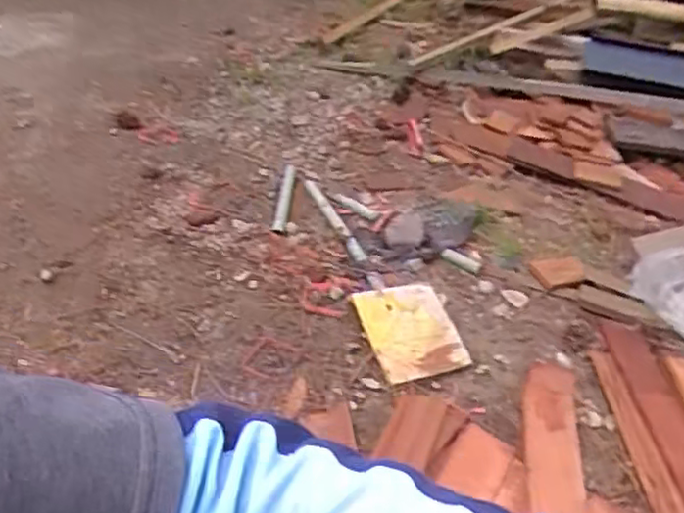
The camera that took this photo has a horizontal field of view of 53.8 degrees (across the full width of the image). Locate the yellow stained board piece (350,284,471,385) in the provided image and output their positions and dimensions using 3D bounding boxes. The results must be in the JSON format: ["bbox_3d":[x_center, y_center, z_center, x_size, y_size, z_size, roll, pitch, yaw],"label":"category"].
[{"bbox_3d":[0.102,0.109,1.025,0.129,0.015,0.177,-13,48,-12],"label":"yellow stained board piece"}]

